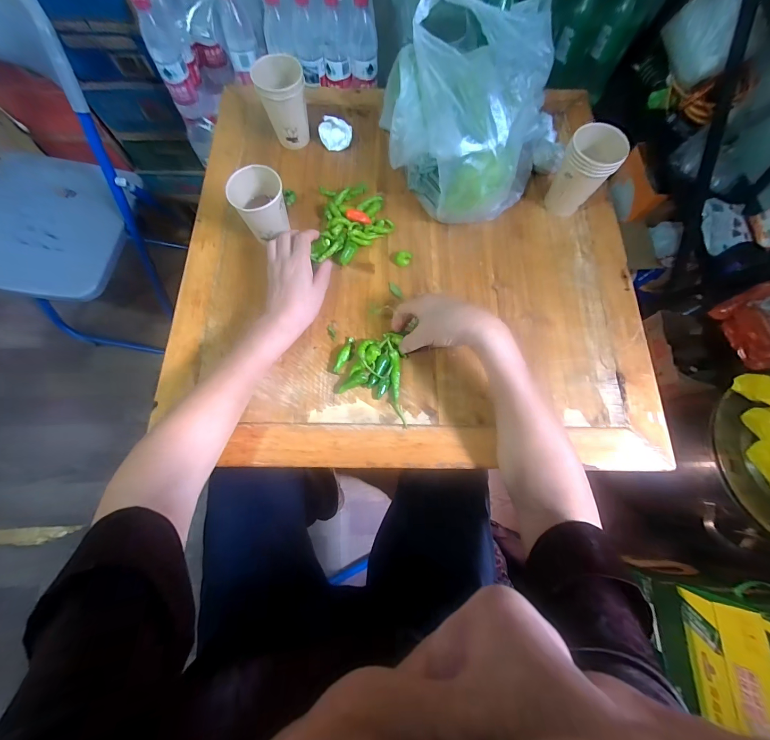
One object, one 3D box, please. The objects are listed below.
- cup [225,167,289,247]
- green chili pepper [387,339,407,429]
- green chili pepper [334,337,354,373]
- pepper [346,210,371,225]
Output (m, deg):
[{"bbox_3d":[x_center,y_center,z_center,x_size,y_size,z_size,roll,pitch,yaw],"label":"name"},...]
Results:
[{"bbox_3d":[-0.175,-0.232,0.476,0.068,0.088,0.069,1,71,-2],"label":"cup"},{"bbox_3d":[0.015,0.017,0.433,0.016,0.016,0.112,-5,74,-3],"label":"green chili pepper"},{"bbox_3d":[-0.055,-0.021,0.447,0.012,0.014,0.055,22,75,5],"label":"green chili pepper"},{"bbox_3d":[-0.039,-0.230,0.494,0.038,0.010,0.015,14,73,-15],"label":"pepper"}]

